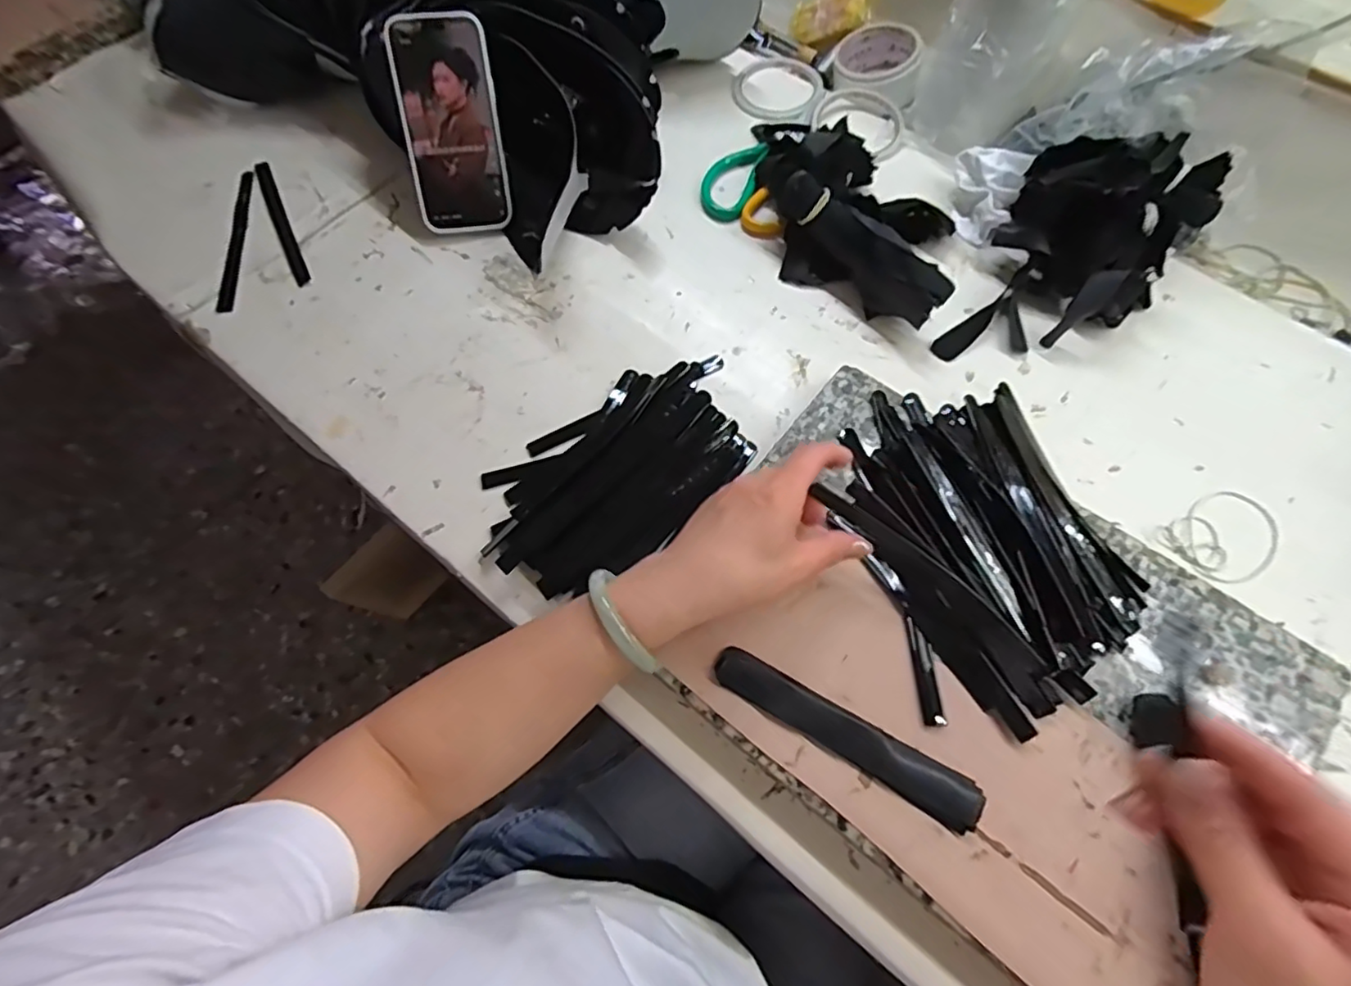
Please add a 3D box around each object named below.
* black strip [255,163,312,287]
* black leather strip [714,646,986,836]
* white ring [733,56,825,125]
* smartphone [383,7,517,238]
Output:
[{"bbox_3d":[-0.376,-0.257,0.594,0.016,0.011,0.161,-26,68,-11],"label":"black strip"},{"bbox_3d":[0.102,0.146,0.380,0.168,0.008,0.028,29,69,13],"label":"black leather strip"},{"bbox_3d":[0.112,-0.426,0.653,0.095,0.016,0.110,22,68,10],"label":"white ring"},{"bbox_3d":[-0.200,-0.324,0.554,0.083,0.016,0.167,-5,111,-2],"label":"smartphone"}]

